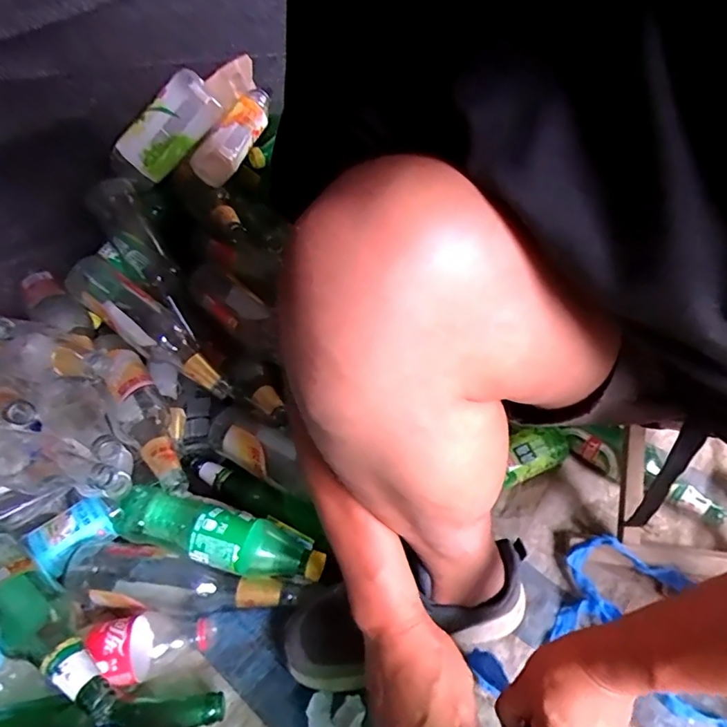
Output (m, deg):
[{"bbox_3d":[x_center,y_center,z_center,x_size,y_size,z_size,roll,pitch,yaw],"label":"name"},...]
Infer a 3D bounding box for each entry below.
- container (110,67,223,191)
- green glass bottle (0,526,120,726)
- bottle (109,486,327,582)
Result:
[{"bbox_3d":[-0.278,-0.322,0.701,0.181,0.076,0.067,-43,49,11],"label":"container"},{"bbox_3d":[-0.331,0.245,0.491,0.270,0.058,0.071,27,50,25],"label":"green glass bottle"},{"bbox_3d":[-0.166,0.190,0.568,0.250,0.075,0.076,11,45,11],"label":"bottle"}]

